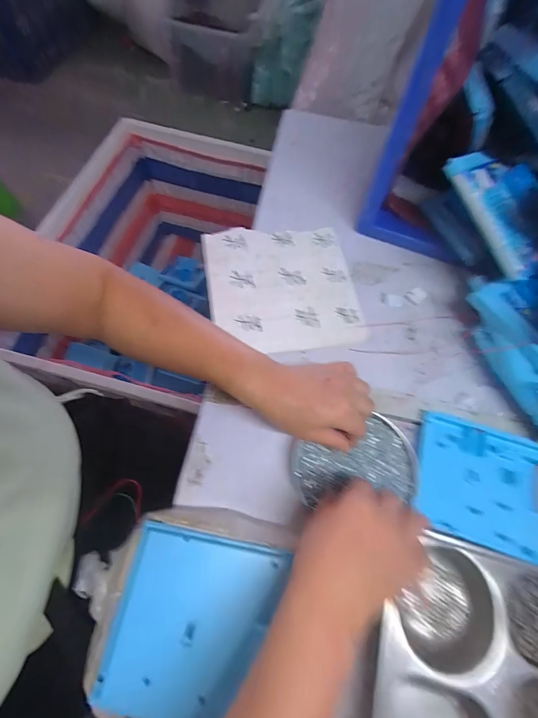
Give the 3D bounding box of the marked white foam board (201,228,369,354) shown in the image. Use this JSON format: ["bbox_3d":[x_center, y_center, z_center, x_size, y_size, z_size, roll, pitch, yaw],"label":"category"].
[{"bbox_3d":[0.017,-0.111,0.465,0.208,0.010,0.217,-7,67,-7],"label":"marked white foam board"}]

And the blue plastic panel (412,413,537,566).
[{"bbox_3d":[0.252,0.142,0.352,0.159,0.022,0.130,17,66,4],"label":"blue plastic panel"}]

